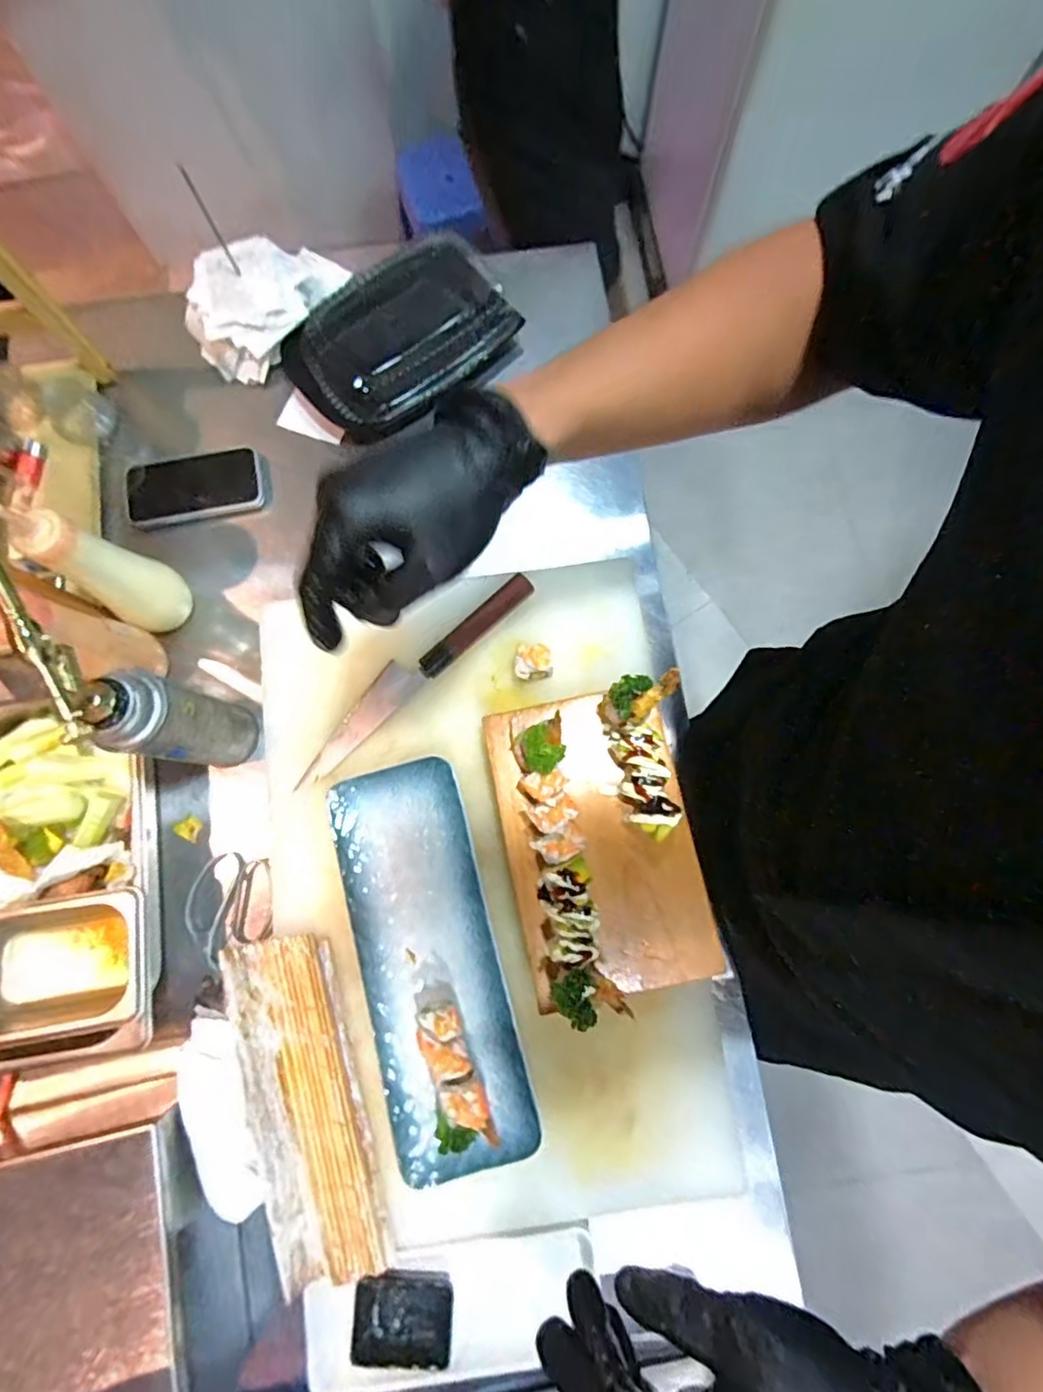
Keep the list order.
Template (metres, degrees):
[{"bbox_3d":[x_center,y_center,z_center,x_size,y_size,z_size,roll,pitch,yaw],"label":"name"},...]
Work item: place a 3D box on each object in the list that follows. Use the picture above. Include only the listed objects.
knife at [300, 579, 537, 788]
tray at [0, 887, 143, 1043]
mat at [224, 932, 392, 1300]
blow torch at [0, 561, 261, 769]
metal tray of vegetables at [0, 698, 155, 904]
[{"bbox_3d":[-0.110,-0.025,0.578,0.291,0.021,0.042,-41,80,-8],"label":"knife"},{"bbox_3d":[-0.408,0.234,0.504,0.175,0.061,0.107,-8,78,-1],"label":"tray"},{"bbox_3d":[-0.188,0.353,0.500,0.085,0.030,0.275,-13,78,-19],"label":"mat"},{"bbox_3d":[-0.315,-0.004,0.479,0.059,0.243,0.117,-31,79,-6],"label":"blow torch"},{"bbox_3d":[-0.434,0.098,0.554,0.166,0.079,0.214,-9,78,-1],"label":"metal tray of vegetables"}]

